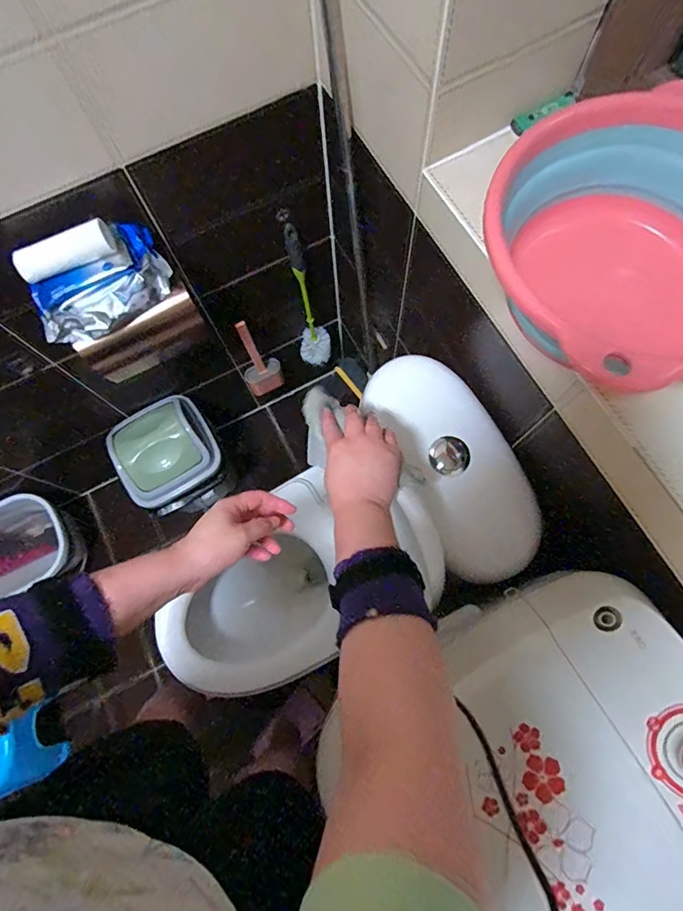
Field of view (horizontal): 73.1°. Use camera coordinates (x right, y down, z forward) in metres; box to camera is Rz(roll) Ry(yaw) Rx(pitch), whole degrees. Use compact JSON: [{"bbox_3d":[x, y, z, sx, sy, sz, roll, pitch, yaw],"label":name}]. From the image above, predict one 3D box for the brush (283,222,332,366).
[{"bbox_3d":[-0.078,-0.332,1.042,0.083,0.424,0.075,37,79,11],"label":"brush"}]

